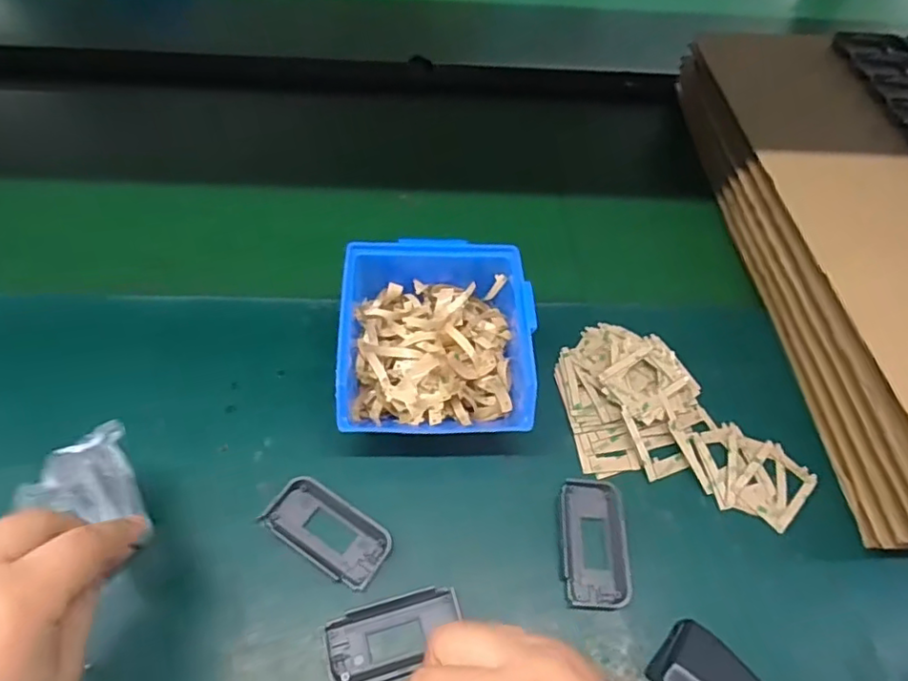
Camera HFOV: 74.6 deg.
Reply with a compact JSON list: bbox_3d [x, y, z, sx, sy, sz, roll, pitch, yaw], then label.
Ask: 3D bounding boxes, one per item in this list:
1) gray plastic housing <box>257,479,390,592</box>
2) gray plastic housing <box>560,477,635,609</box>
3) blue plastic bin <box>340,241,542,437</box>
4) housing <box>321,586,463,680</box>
[{"bbox_3d":[-0.076,0.115,0.360,0.076,0.008,0.038,31,59,15],"label":"gray plastic housing"},{"bbox_3d":[0.088,0.124,0.370,0.042,0.004,0.077,3,56,-3],"label":"gray plastic housing"},{"bbox_3d":[-0.014,0.003,0.408,0.121,0.066,0.133,0,56,-5],"label":"blue plastic bin"},{"bbox_3d":[-0.033,0.164,0.331,0.075,0.007,0.039,-12,58,-13],"label":"housing"}]

